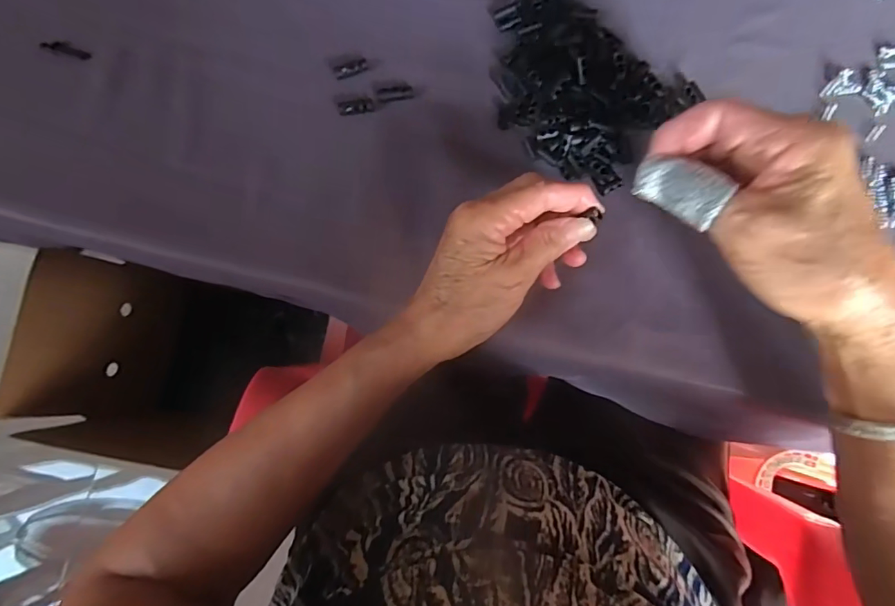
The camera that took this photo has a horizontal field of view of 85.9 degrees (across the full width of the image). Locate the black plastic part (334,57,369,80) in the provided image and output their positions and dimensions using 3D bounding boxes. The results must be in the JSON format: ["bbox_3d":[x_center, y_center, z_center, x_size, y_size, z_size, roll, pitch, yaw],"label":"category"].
[{"bbox_3d":[-0.070,-0.171,0.350,0.024,0.005,0.009,-16,81,1],"label":"black plastic part"}]

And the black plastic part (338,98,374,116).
[{"bbox_3d":[-0.065,-0.141,0.344,0.025,0.007,0.008,-9,81,2],"label":"black plastic part"}]

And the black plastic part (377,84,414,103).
[{"bbox_3d":[-0.038,-0.151,0.346,0.026,0.004,0.011,-9,81,2],"label":"black plastic part"}]

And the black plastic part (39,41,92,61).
[{"bbox_3d":[-0.296,-0.198,0.374,0.040,0.005,0.010,14,83,6],"label":"black plastic part"}]

